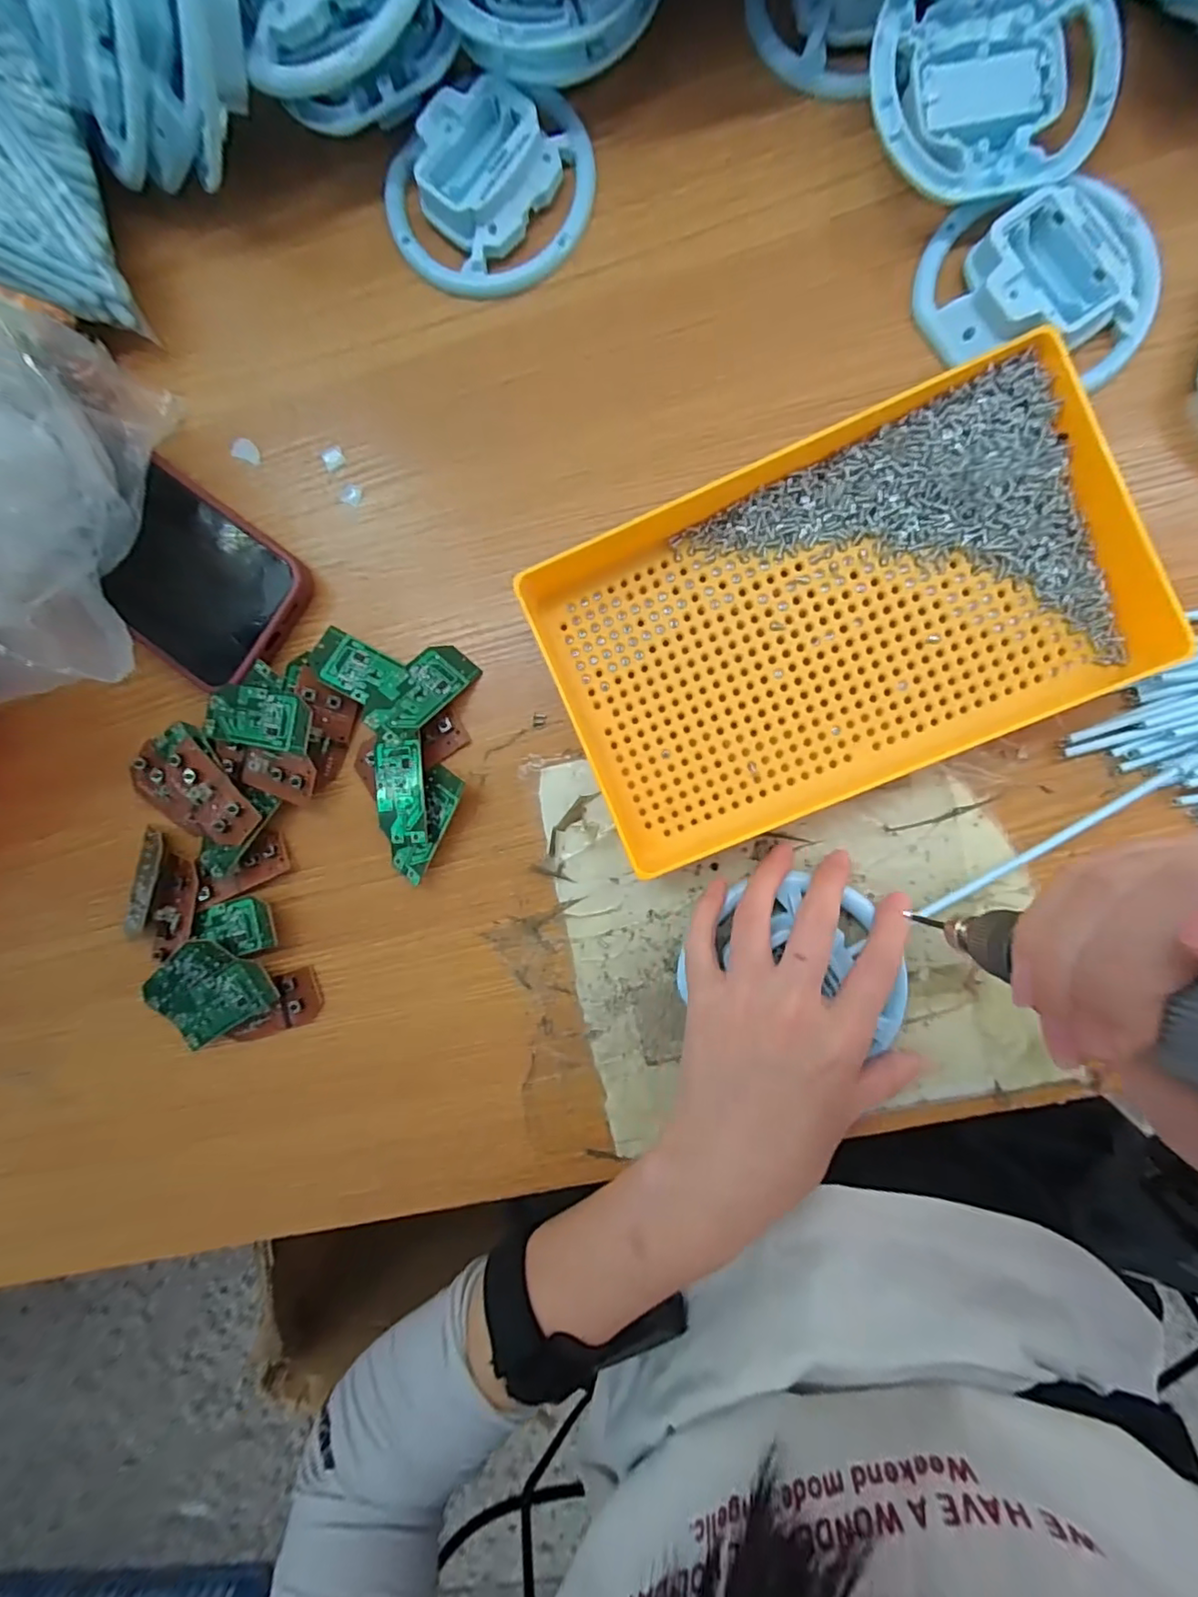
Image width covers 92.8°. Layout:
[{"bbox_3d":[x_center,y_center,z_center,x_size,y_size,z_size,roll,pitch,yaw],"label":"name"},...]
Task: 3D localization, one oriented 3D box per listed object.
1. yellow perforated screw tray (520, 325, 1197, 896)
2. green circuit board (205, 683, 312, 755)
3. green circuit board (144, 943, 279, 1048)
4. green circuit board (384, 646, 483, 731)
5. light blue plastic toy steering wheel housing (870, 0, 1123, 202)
[{"bbox_3d":[0.102,-0.079,0.262,0.244,0.037,0.158,-21,89,6],"label":"yellow perforated screw tray"},{"bbox_3d":[-0.173,-0.041,0.290,0.057,0.008,0.029,10,92,5],"label":"green circuit board"},{"bbox_3d":[-0.206,0.103,0.302,0.063,0.006,0.050,-39,93,6],"label":"green circuit board"},{"bbox_3d":[-0.087,-0.056,0.288,0.029,0.004,0.052,41,68,2],"label":"green circuit board"},{"bbox_3d":[0.173,-0.311,0.254,0.103,0.034,0.090,-29,88,5],"label":"light blue plastic toy steering wheel housing"}]

